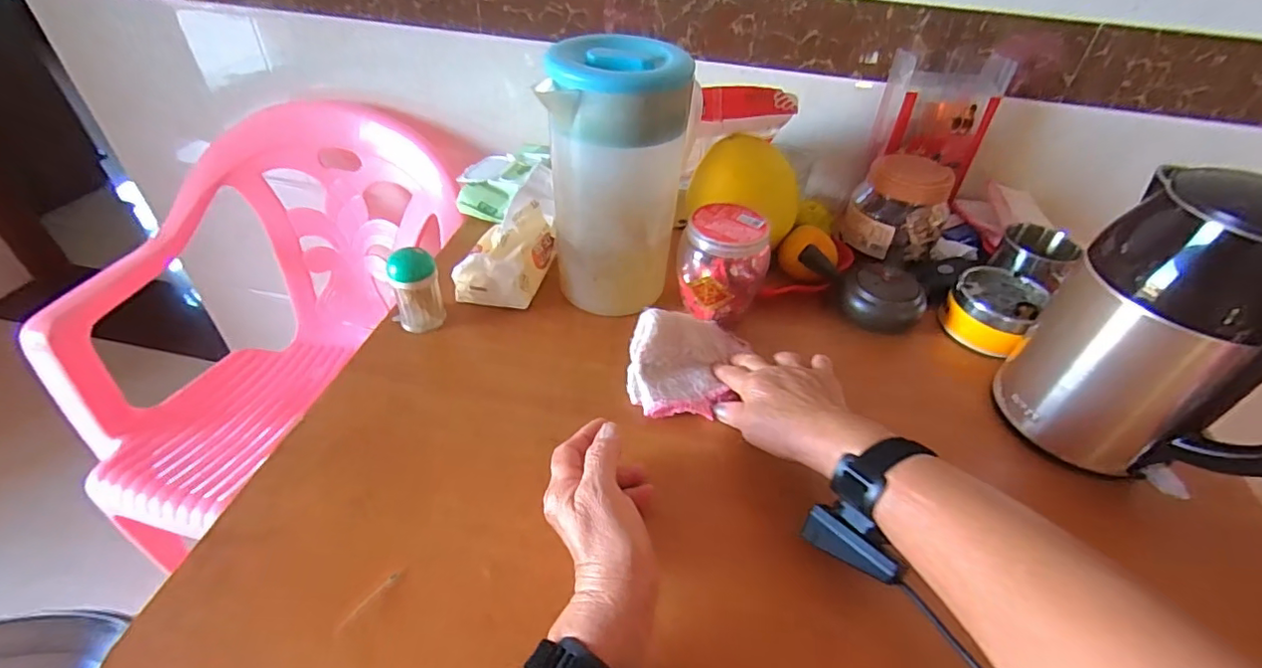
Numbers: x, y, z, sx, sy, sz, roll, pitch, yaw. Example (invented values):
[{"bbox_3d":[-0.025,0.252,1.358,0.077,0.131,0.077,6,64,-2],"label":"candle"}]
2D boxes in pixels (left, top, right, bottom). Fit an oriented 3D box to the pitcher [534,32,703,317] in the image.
[{"bbox_3d":[-0.004,-0.160,0.586,0.115,0.253,0.161,24,47,18],"label":"pitcher"}]

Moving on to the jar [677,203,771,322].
[{"bbox_3d":[0.097,-0.075,0.597,0.080,0.096,0.077,-28,51,-31],"label":"jar"}]

